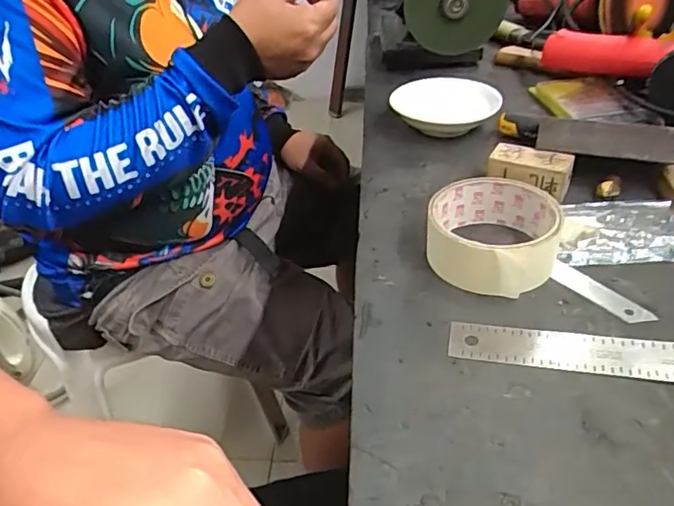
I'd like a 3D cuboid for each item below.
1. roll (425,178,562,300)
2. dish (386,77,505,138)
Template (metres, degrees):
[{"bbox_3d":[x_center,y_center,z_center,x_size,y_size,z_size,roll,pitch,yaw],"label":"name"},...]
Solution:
[{"bbox_3d":[0.104,-0.014,0.376,0.081,0.037,0.085,-3,38,2],"label":"roll"},{"bbox_3d":[0.103,-0.138,0.539,0.098,0.030,0.086,-33,46,-32],"label":"dish"}]

